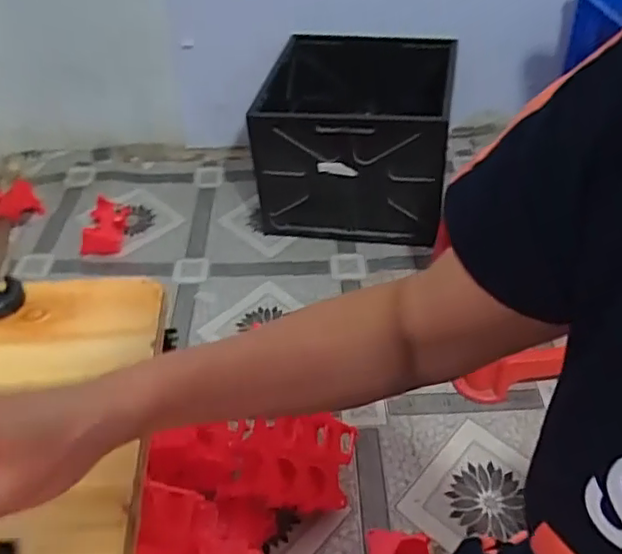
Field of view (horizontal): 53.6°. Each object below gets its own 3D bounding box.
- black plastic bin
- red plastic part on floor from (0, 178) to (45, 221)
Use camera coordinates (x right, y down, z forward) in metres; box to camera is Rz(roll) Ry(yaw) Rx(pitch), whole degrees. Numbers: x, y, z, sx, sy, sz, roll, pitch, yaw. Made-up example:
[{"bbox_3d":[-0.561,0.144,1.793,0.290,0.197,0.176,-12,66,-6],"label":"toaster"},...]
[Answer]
[{"bbox_3d":[0.119,-0.367,1.559,0.431,0.347,0.523,4,40,6],"label":"black plastic bin"},{"bbox_3d":[-0.754,-0.175,1.523,0.151,0.107,0.060,-27,47,-28],"label":"red plastic part on floor"}]

